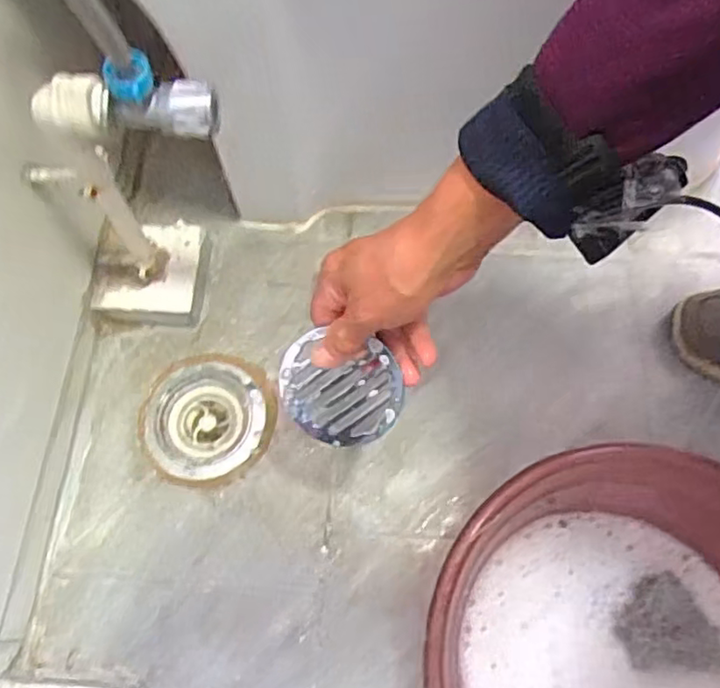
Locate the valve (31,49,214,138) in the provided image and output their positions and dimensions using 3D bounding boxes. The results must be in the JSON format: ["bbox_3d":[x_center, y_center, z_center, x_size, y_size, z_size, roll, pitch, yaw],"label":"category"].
[{"bbox_3d":[-0.160,-0.164,0.417,0.125,0.047,0.035,9,67,4],"label":"valve"}]

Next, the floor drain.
[{"bbox_3d":[-0.153,0.076,0.629,0.115,0.023,0.115,-3,66,0],"label":"floor drain"}]

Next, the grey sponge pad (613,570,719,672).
[{"bbox_3d":[0.244,0.226,0.503,0.071,0.039,0.076,-17,67,-6],"label":"grey sponge pad"}]

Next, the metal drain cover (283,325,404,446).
[{"bbox_3d":[-0.015,0.036,0.471,0.090,0.006,0.085,8,107,8],"label":"metal drain cover"}]

